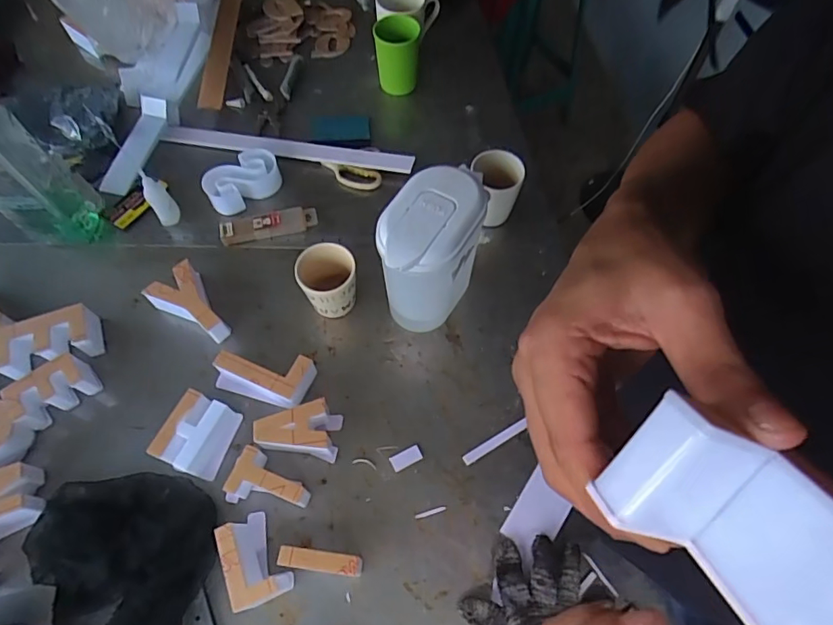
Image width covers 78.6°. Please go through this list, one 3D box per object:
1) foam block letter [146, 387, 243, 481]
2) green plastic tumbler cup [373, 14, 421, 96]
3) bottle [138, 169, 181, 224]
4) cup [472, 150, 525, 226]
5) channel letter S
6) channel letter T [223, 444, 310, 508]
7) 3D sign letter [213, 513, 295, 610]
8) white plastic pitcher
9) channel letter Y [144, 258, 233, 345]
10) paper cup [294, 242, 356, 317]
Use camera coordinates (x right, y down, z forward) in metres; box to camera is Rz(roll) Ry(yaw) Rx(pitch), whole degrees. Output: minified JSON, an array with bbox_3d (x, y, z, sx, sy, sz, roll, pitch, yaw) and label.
[{"bbox_3d":[-0.256,0.143,0.596,0.067,0.044,0.084,18,64,9],"label":"foam block letter"},{"bbox_3d":[-0.032,-0.432,0.860,0.074,0.099,0.077,0,63,0],"label":"green plastic tumbler cup"},{"bbox_3d":[-0.370,-0.167,0.727,0.033,0.091,0.026,-40,70,-18],"label":"bottle"},{"bbox_3d":[0.113,-0.174,0.733,0.065,0.105,0.069,1,64,-2],"label":"cup"},{"bbox_3d":[-0.261,-0.202,0.766,0.115,0.047,0.069,-34,68,-16],"label":"channel letter S"},{"bbox_3d":[-0.164,0.195,0.570,0.084,0.047,0.058,20,65,10],"label":"channel letter T"},{"bbox_3d":[-0.173,0.260,0.538,0.053,0.045,0.087,-25,66,-12],"label":"3D sign letter"},{"bbox_3d":[0.018,-0.072,0.612,0.100,0.163,0.153,17,64,6],"label":"white plastic pitcher"},{"bbox_3d":[-0.288,-0.007,0.669,0.113,0.050,0.070,37,68,17],"label":"channel letter Y"},{"bbox_3d":[-0.114,-0.036,0.664,0.072,0.088,0.067,0,63,0],"label":"paper cup"}]

